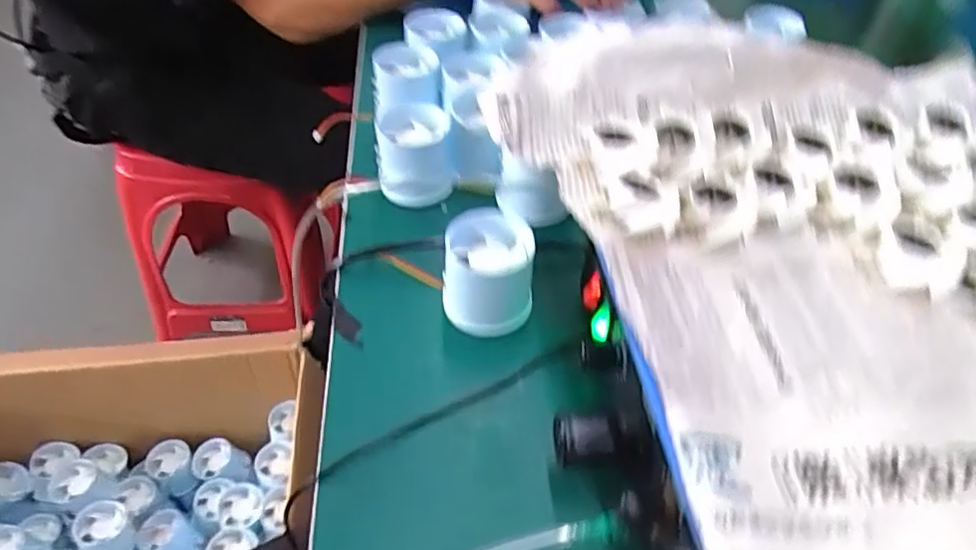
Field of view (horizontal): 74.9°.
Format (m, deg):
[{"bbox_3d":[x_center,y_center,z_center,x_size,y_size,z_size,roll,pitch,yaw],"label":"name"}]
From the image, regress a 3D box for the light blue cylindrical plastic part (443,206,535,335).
[{"bbox_3d":[0.000,-0.003,0.384,0.052,0.056,0.054,2,46,-2],"label":"light blue cylindrical plastic part"}]

